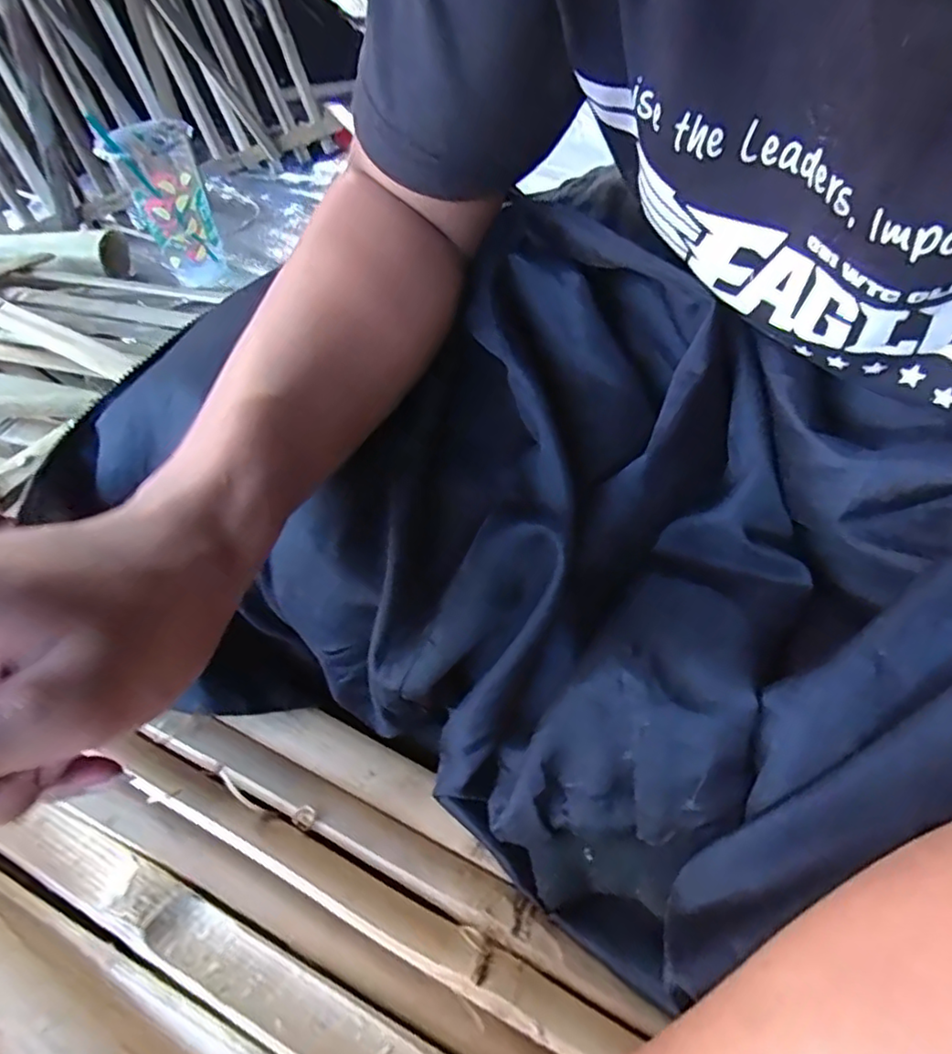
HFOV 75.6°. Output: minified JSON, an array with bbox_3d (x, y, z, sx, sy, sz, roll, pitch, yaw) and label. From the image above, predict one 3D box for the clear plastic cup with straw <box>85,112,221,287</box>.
[{"bbox_3d":[-0.340,-0.362,0.684,0.087,0.156,0.090,-3,48,4],"label":"clear plastic cup with straw"}]

